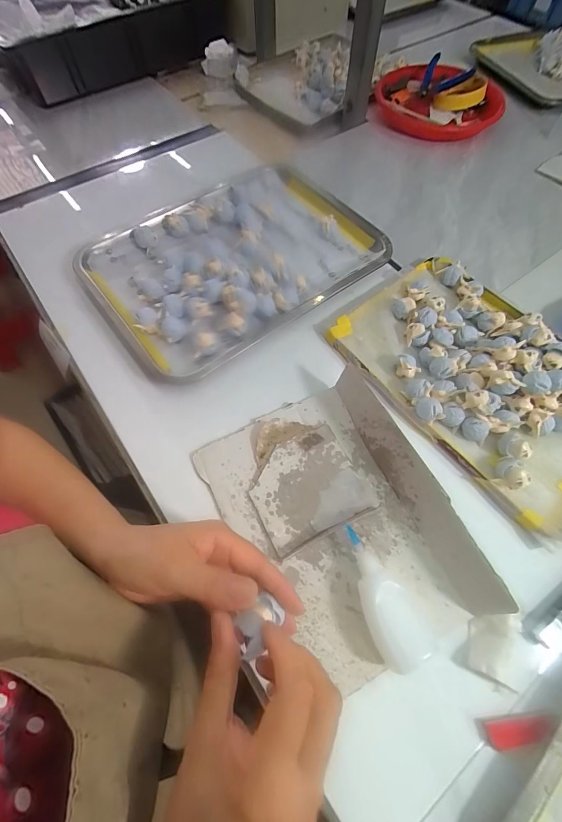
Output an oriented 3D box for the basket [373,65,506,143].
[{"bbox_3d":[0.281,-0.562,0.613,0.184,0.045,0.212,-37,69,-16],"label":"basket"}]

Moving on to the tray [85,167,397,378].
[{"bbox_3d":[-0.059,-0.205,0.438,0.342,0.024,0.265,-38,69,-16],"label":"tray"}]

